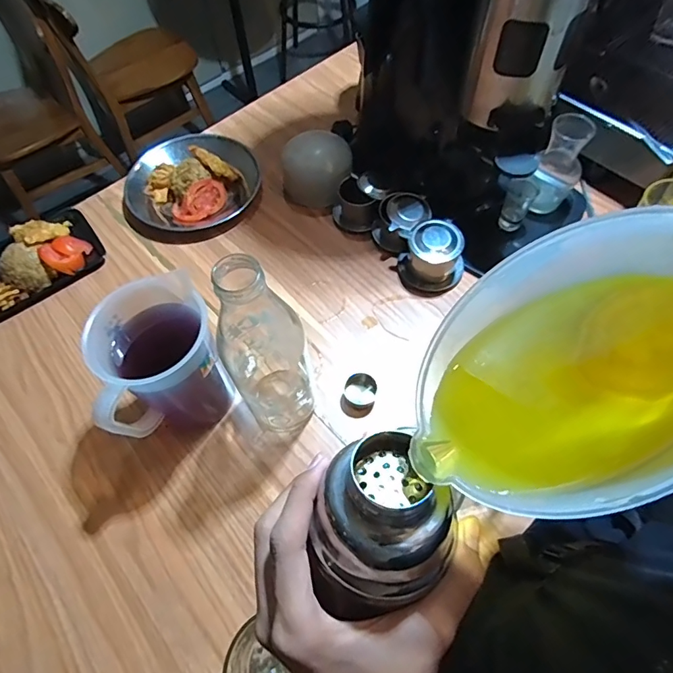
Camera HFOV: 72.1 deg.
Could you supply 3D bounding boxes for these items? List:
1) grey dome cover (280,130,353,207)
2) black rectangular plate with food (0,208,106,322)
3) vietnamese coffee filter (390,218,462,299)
[{"bbox_3d":[-0.030,-0.265,0.740,0.105,0.072,0.104,11,61,8],"label":"grey dome cover"},{"bbox_3d":[-0.468,-0.115,0.680,0.213,0.053,0.132,-32,64,-15],"label":"black rectangular plate with food"},{"bbox_3d":[0.137,-0.109,0.650,0.091,0.077,0.081,-29,63,-14],"label":"vietnamese coffee filter"}]

